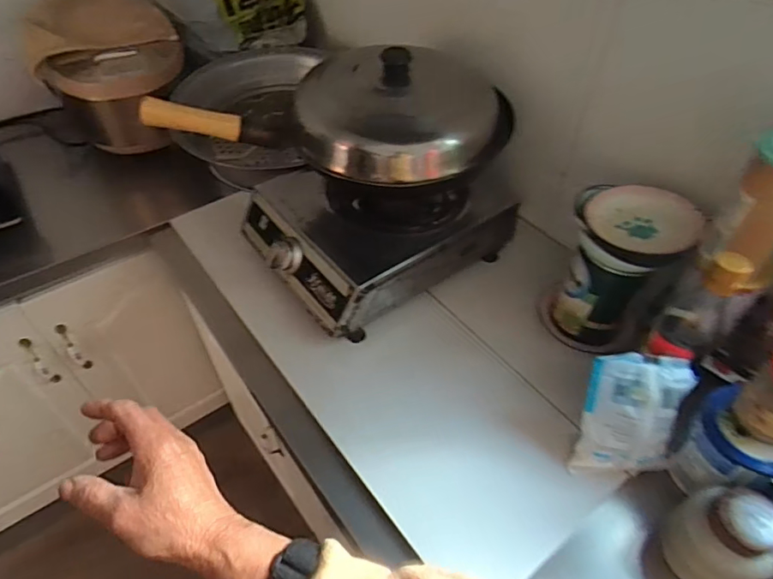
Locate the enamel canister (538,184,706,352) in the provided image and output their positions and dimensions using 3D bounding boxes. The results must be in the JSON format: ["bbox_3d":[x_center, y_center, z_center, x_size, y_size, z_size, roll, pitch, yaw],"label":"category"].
[{"bbox_3d":[0.311,-0.015,0.717,0.137,0.237,0.126,1,48,-1],"label":"enamel canister"}]

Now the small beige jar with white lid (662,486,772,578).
[{"bbox_3d":[0.353,0.263,0.531,0.076,0.102,0.090,-15,51,-15],"label":"small beige jar with white lid"}]

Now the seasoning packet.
[{"bbox_3d":[0.286,0.149,0.595,0.117,0.156,0.040,3,16,9],"label":"seasoning packet"}]

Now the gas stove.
[{"bbox_3d":[-0.020,-0.112,0.836,0.357,0.117,0.289,-30,56,-25],"label":"gas stove"}]

